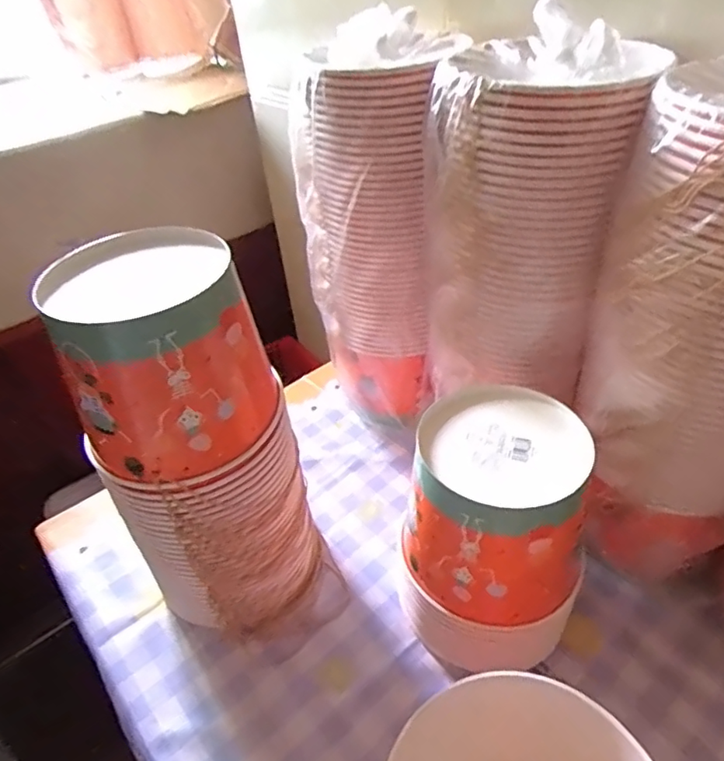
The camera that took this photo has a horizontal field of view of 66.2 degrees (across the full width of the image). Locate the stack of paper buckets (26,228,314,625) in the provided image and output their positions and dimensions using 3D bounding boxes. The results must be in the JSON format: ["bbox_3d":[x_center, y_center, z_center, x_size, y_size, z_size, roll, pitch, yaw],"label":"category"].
[{"bbox_3d":[-0.140,0.065,0.486,0.150,0.346,0.147,-19,42,-15],"label":"stack of paper buckets"}]

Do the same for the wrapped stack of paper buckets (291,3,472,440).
[{"bbox_3d":[0.018,-0.127,0.619,0.152,0.434,0.141,-2,40,5],"label":"wrapped stack of paper buckets"}]

